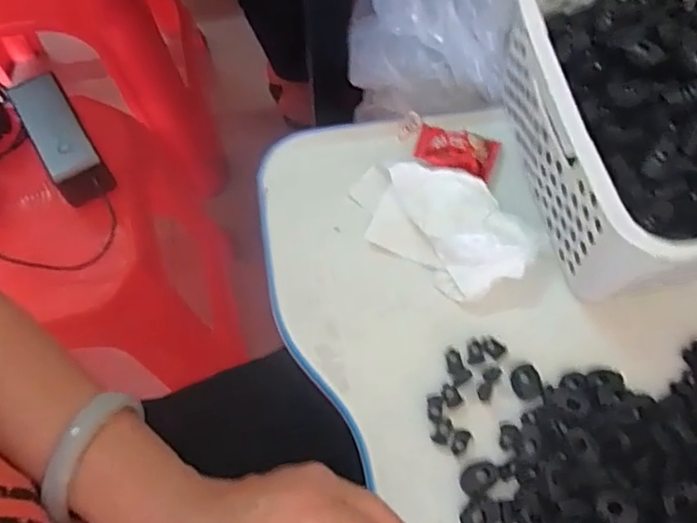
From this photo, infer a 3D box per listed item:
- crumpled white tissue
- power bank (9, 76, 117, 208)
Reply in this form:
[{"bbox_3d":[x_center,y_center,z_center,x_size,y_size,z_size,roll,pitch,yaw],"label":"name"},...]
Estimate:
[{"bbox_3d":[0.058,-0.028,0.399,0.116,0.033,0.068,35,71,14],"label":"crumpled white tissue"},{"bbox_3d":[-0.273,-0.118,0.604,0.046,0.025,0.129,-30,83,-16],"label":"power bank"}]

